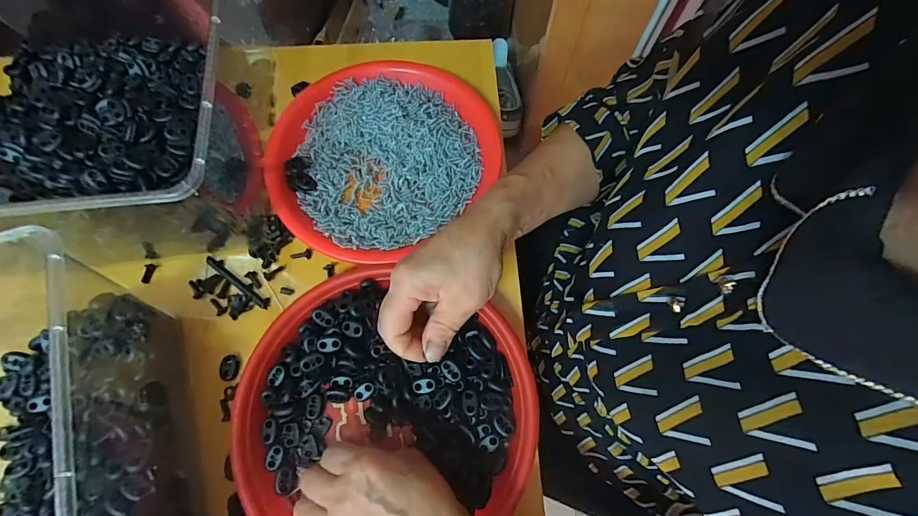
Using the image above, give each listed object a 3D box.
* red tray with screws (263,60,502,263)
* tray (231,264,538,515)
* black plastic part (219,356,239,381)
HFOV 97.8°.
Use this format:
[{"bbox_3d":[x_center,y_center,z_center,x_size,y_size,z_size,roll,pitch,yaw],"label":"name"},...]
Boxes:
[{"bbox_3d":[-0.079,-0.113,0.409,0.234,0.028,0.209,-41,76,-12],"label":"red tray with screws"},{"bbox_3d":[-0.059,0.124,0.329,0.237,0.031,0.230,0,71,0],"label":"tray"},{"bbox_3d":[-0.200,0.096,0.350,0.015,0.006,0.021,2,71,1],"label":"black plastic part"}]

